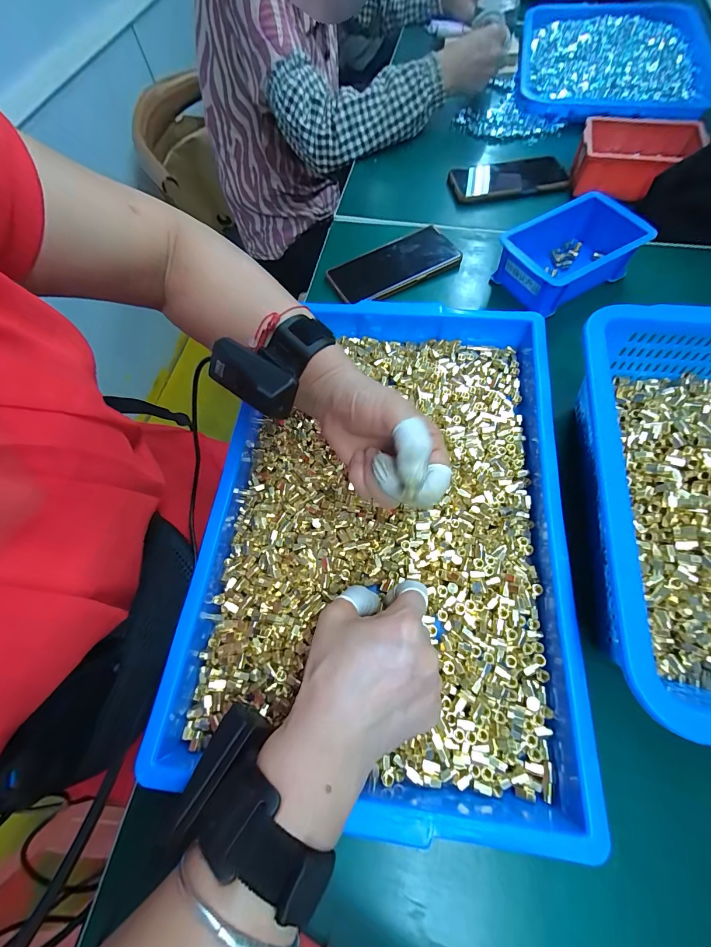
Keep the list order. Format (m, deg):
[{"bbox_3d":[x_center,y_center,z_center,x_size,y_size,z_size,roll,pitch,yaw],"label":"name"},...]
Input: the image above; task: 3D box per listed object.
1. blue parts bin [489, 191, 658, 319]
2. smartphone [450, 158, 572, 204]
[{"bbox_3d":[0.244,-0.257,0.410,0.140,0.057,0.097,-30,68,-11],"label":"blue parts bin"},{"bbox_3d":[0.224,-0.443,0.528,0.163,0.010,0.089,-5,66,2],"label":"smartphone"}]

